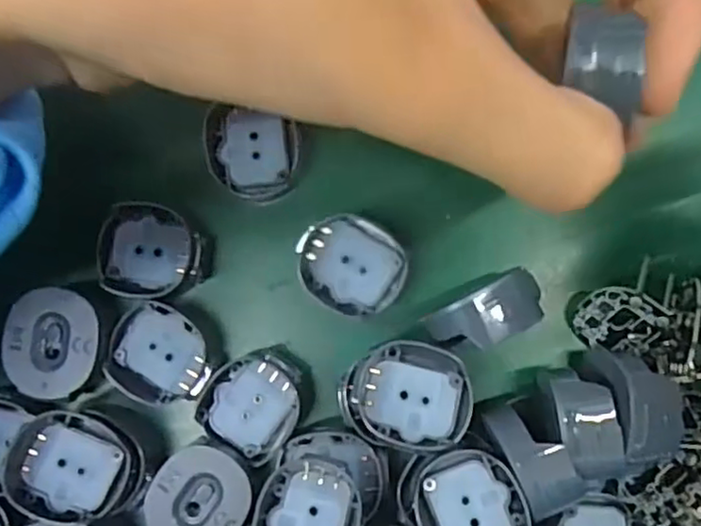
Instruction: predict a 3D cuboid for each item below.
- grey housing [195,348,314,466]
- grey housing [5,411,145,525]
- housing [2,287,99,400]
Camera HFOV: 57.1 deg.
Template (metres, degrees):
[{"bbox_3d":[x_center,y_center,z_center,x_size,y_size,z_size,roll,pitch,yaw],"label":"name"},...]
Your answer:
[{"bbox_3d":[-0.024,0.036,0.167,0.024,0.009,0.030,39,88,5],"label":"grey housing"},{"bbox_3d":[-0.067,0.050,0.158,0.030,0.006,0.025,10,67,-5],"label":"grey housing"},{"bbox_3d":[-0.077,0.021,0.167,0.023,0.005,0.027,5,85,3],"label":"housing"}]

